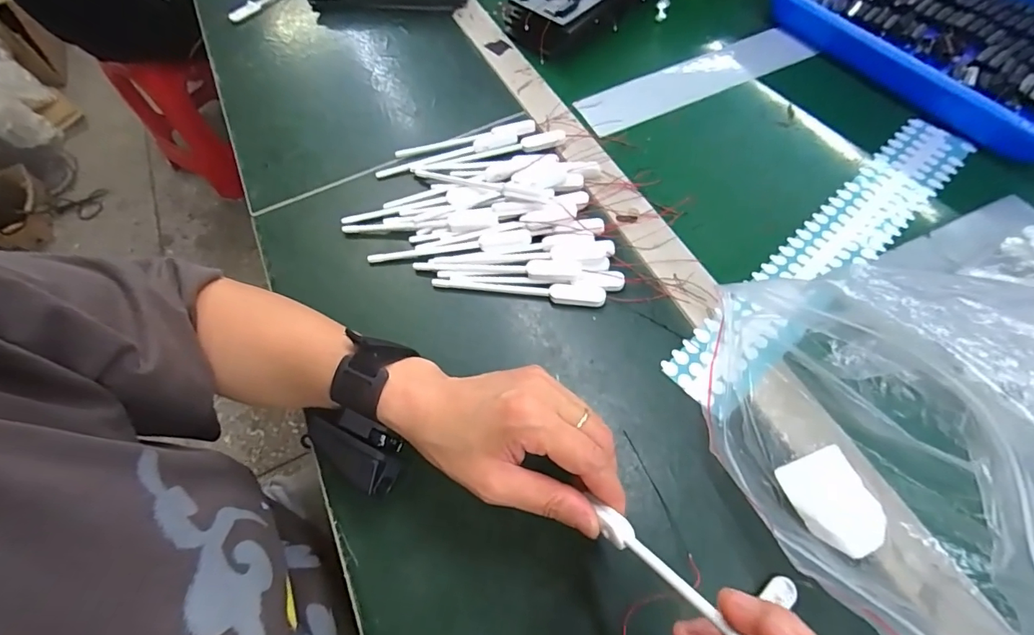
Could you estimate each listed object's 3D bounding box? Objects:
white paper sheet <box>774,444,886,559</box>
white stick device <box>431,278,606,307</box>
[{"bbox_3d":[0.197,0.115,0.296,0.045,0.009,0.059,-21,61,-8],"label":"white paper sheet"},{"bbox_3d":[0.000,-0.023,0.398,0.144,0.008,0.015,6,61,8],"label":"white stick device"}]

